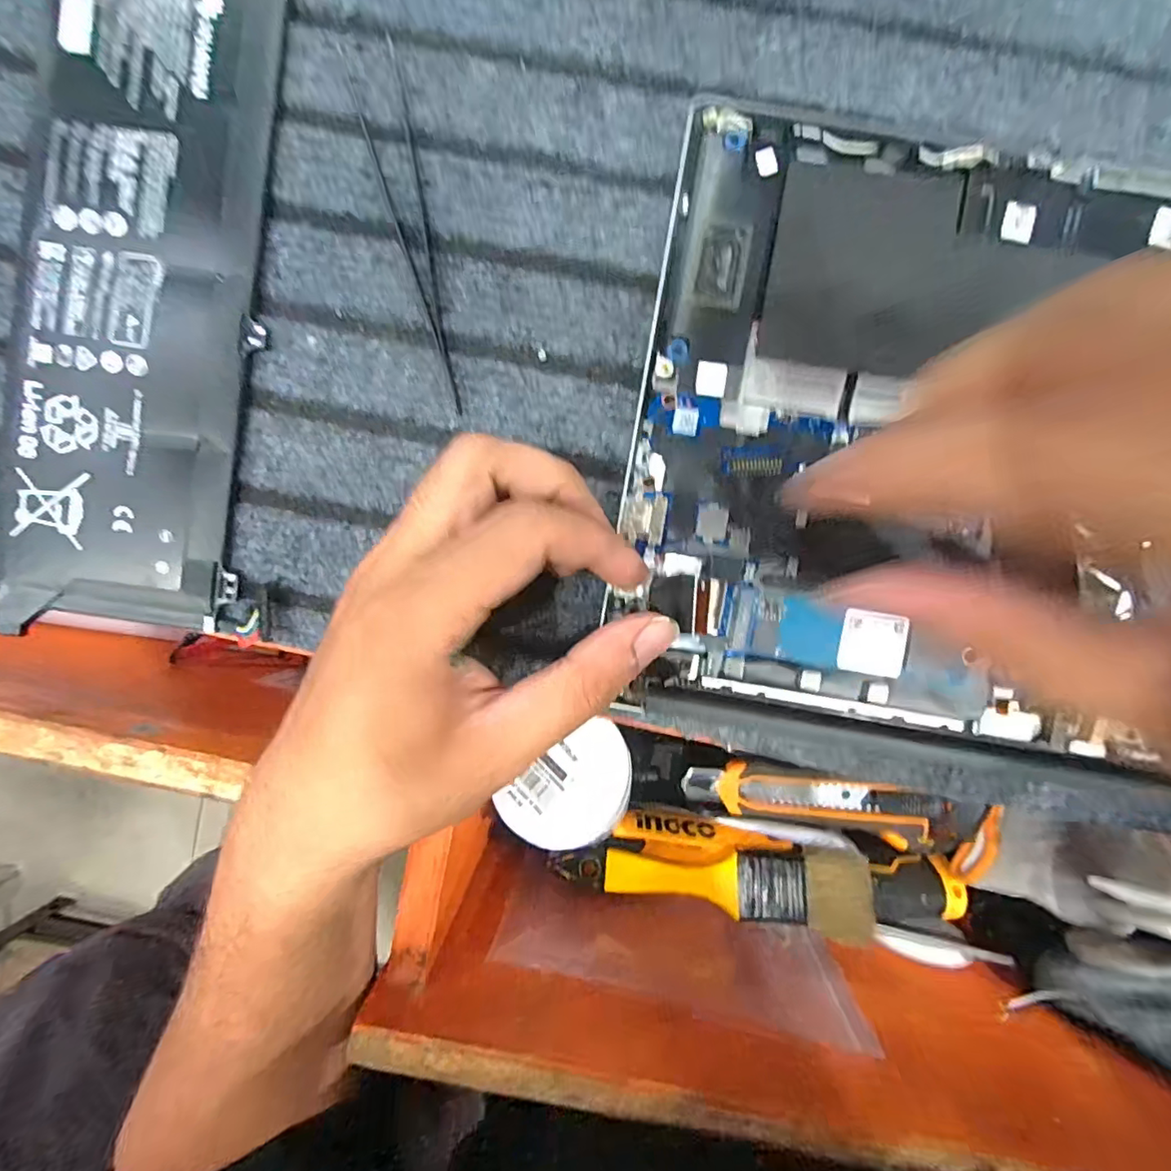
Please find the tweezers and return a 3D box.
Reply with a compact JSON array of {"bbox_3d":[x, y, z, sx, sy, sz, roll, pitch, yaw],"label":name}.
[{"bbox_3d":[-0.065,-0.133,0.204,0.019,0.004,0.137,-13,92,2],"label":"tweezers"}]

